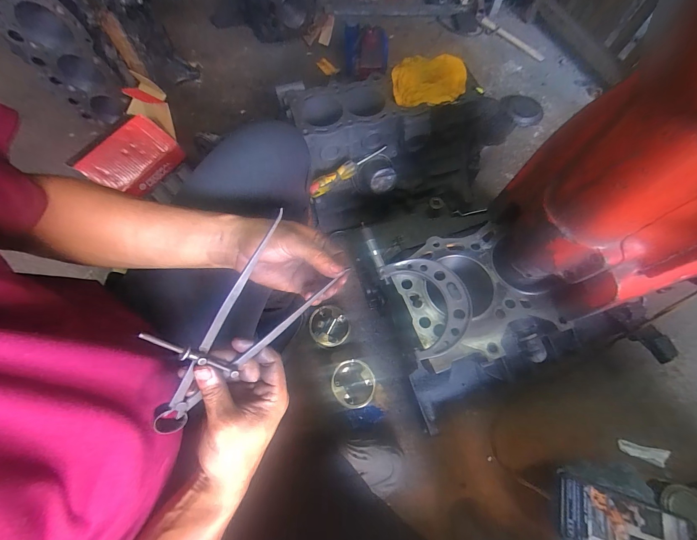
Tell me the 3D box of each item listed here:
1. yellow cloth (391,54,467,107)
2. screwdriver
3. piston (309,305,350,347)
[{"bbox_3d":[0.176,-0.408,0.651,0.159,0.038,0.135,-1,68,1],"label":"yellow cloth"},{"bbox_3d":[-0.002,-0.219,0.661,0.189,0.036,0.028,-28,70,-10],"label":"screwdriver"},{"bbox_3d":[-0.041,0.133,0.681,0.085,0.077,0.088,0,68,1],"label":"piston"}]

